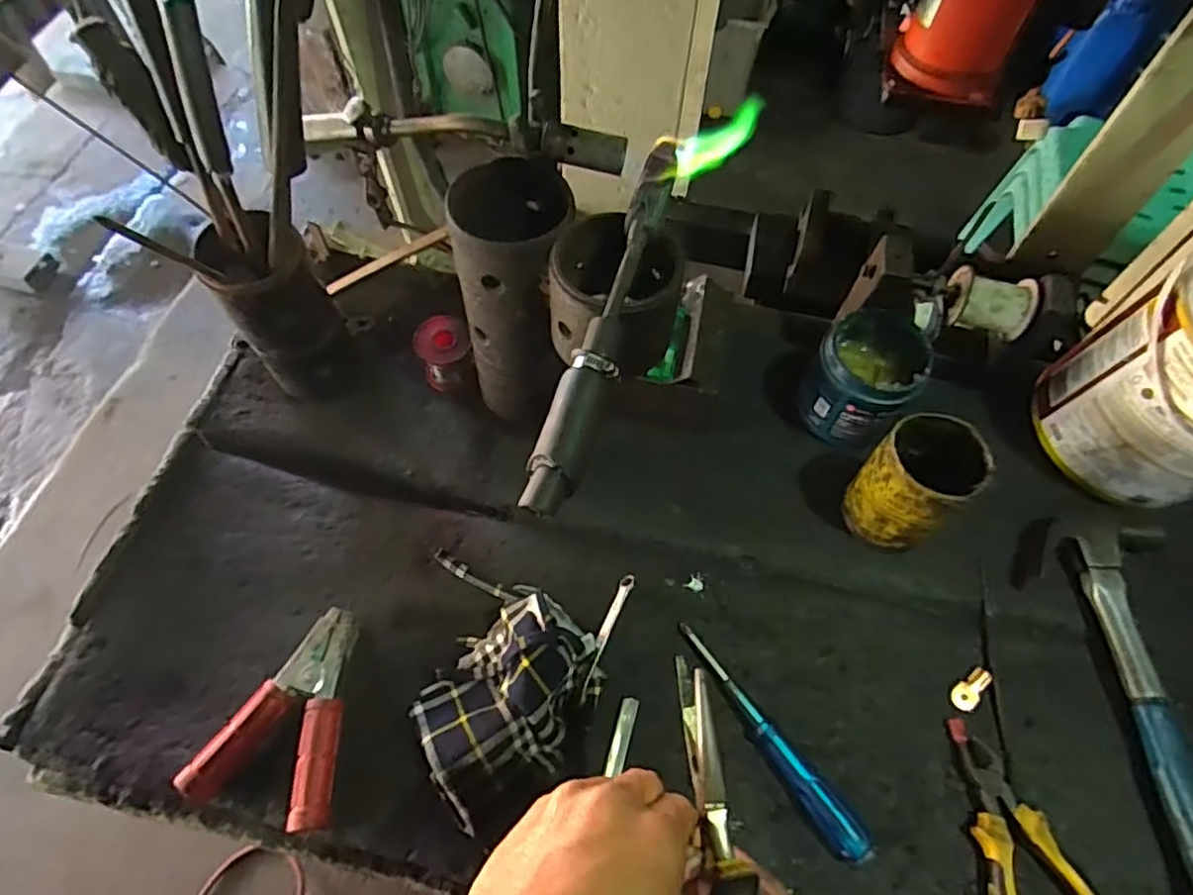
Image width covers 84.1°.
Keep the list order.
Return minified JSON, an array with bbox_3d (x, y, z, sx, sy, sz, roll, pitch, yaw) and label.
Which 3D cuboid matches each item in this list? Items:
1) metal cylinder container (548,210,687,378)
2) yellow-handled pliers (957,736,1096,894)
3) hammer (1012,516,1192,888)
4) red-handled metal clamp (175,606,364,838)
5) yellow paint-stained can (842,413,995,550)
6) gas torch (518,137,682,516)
[{"bbox_3d":[0.007,-0.100,0.464,0.091,0.098,0.085,1,61,-1],"label":"metal cylinder container"},{"bbox_3d":[0.304,0.288,0.464,0.075,0.021,0.153,-4,61,-4],"label":"yellow-handled pliers"},{"bbox_3d":[0.406,0.205,0.497,0.114,0.027,0.314,6,61,2],"label":"hammer"},{"bbox_3d":[-0.230,0.200,0.510,0.101,0.034,0.149,13,61,6],"label":"red-handled metal clamp"},{"bbox_3d":[0.262,0.032,0.553,0.077,0.116,0.076,-32,66,-18],"label":"yellow paint-stained can"},{"bbox_3d":[0.012,-0.090,0.404,0.027,0.030,0.283,16,62,8],"label":"gas torch"}]

